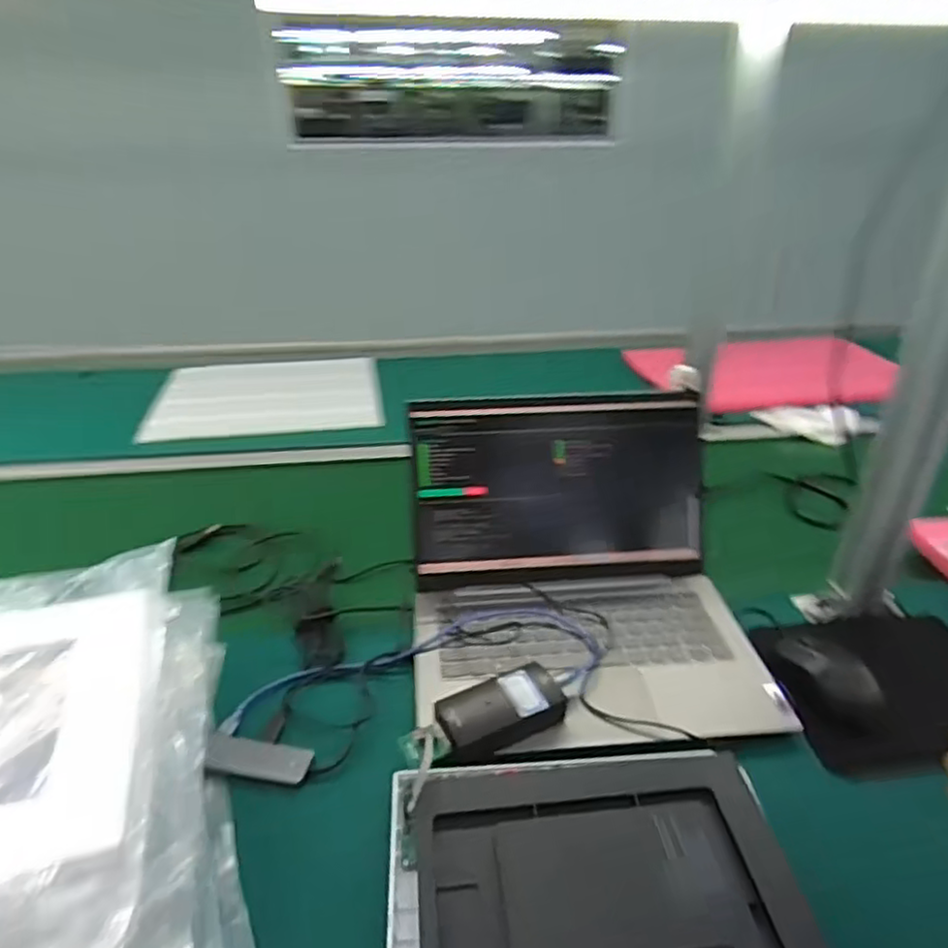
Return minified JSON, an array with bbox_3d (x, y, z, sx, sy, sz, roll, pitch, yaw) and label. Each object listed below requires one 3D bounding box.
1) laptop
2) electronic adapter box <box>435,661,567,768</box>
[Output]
[{"bbox_3d":[0.101,0.077,0.668,0.322,0.168,0.281,-4,28,-3],"label":"laptop"},{"bbox_3d":[0.021,0.202,0.582,0.118,0.029,0.057,-18,31,-26],"label":"electronic adapter box"}]

